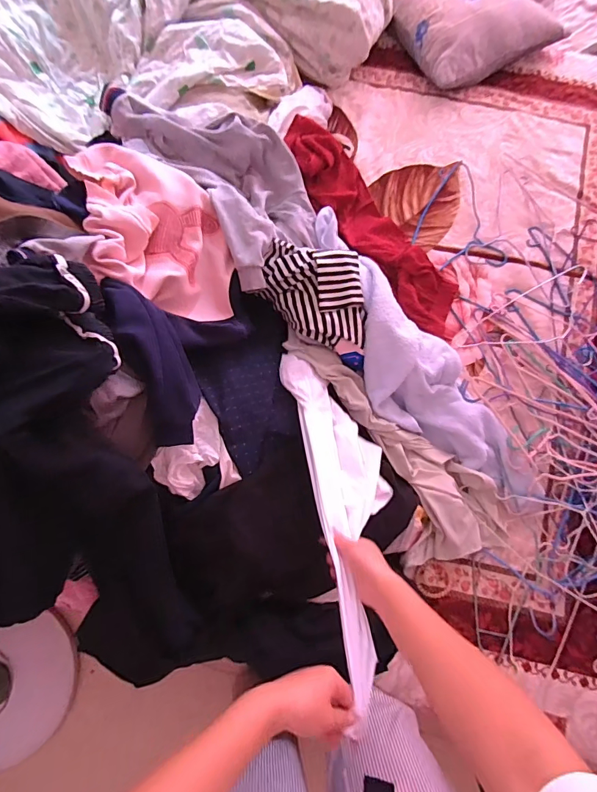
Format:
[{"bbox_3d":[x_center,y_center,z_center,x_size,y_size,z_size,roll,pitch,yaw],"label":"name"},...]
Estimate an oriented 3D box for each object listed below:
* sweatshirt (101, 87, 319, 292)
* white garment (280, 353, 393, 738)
[{"bbox_3d":[-0.155,-0.499,0.910,0.280,0.136,0.577,-34,77,-10],"label":"sweatshirt"},{"bbox_3d":[0.083,0.170,0.693,0.163,0.132,0.560,-6,49,-3],"label":"white garment"}]

